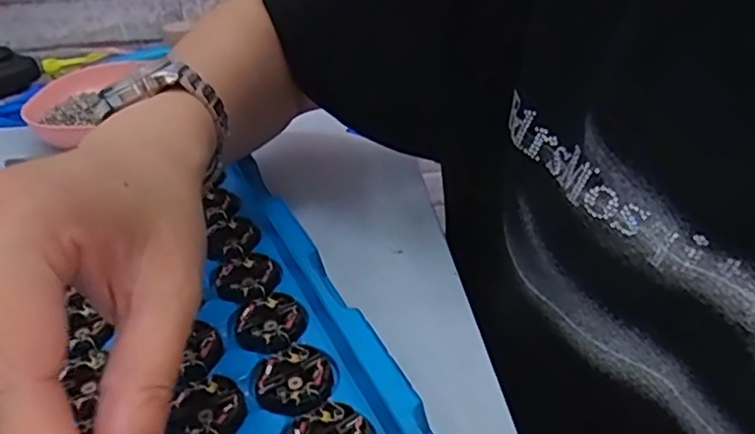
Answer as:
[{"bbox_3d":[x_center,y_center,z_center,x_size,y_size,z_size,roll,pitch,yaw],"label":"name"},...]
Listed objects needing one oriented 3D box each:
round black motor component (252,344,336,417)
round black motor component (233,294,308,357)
[{"bbox_3d":[-0.035,0.067,0.268,0.033,0.007,0.036,-1,33,1],"label":"round black motor component"},{"bbox_3d":[-0.051,0.049,0.296,0.033,0.006,0.033,-1,33,1],"label":"round black motor component"}]

